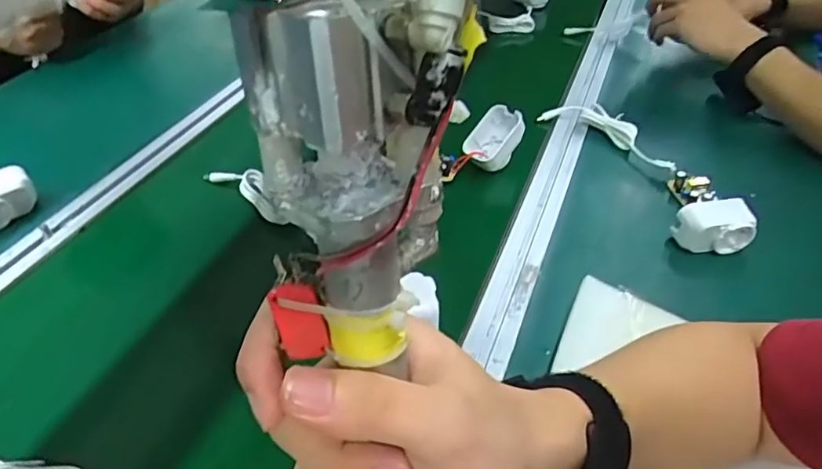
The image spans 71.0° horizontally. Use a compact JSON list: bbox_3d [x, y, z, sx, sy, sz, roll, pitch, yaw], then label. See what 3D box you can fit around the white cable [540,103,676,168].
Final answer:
[{"bbox_3d":[0.250,-0.127,0.712,0.057,0.026,0.180,-31,50,-30],"label":"white cable"}]

